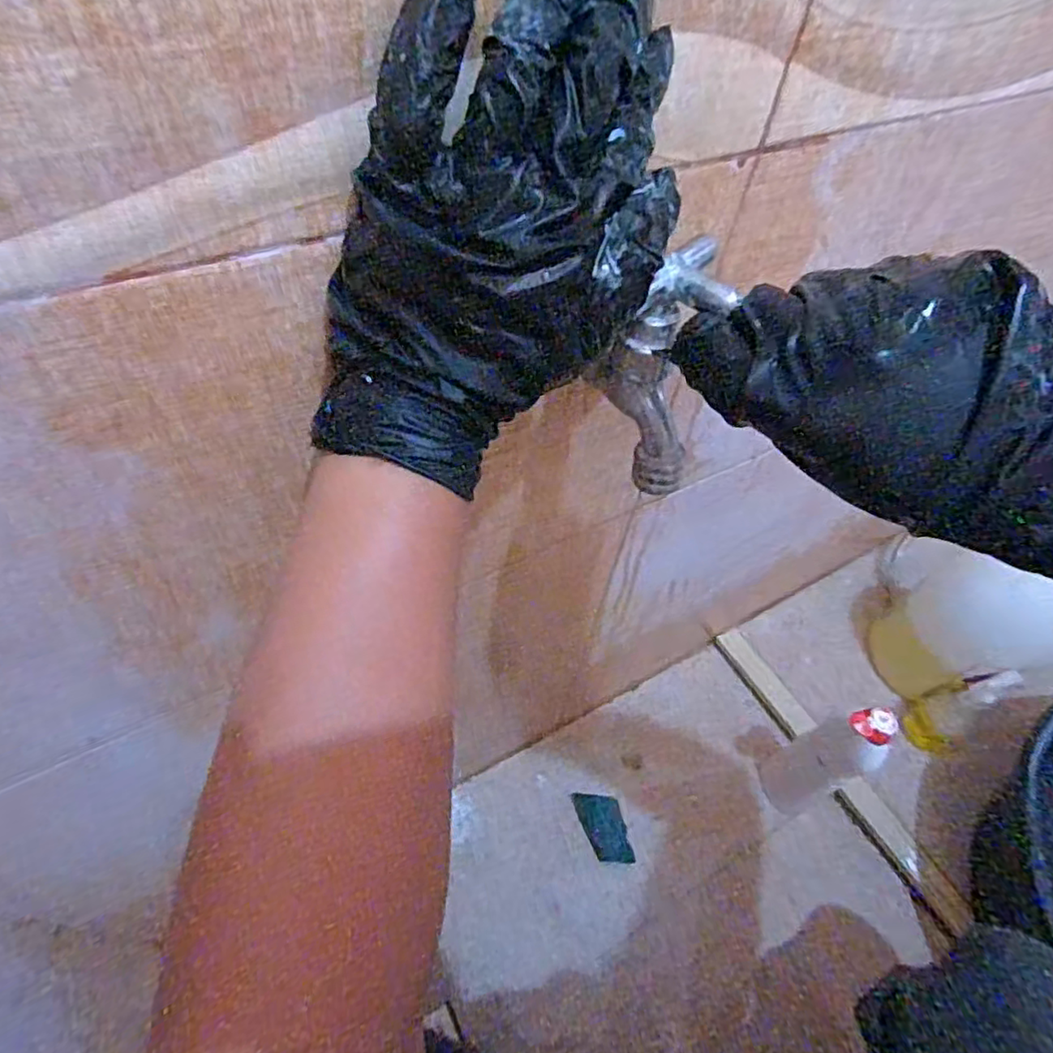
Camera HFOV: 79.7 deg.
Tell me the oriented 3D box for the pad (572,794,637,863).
[{"bbox_3d":[0.095,0.372,0.779,0.054,0.007,0.084,-8,54,-11],"label":"pad"}]

